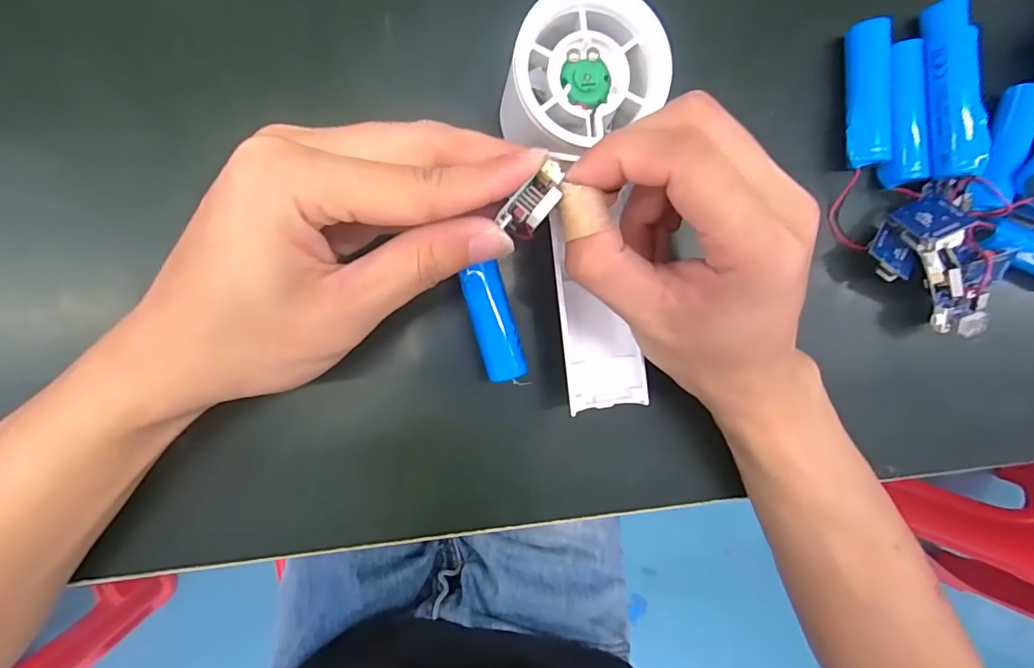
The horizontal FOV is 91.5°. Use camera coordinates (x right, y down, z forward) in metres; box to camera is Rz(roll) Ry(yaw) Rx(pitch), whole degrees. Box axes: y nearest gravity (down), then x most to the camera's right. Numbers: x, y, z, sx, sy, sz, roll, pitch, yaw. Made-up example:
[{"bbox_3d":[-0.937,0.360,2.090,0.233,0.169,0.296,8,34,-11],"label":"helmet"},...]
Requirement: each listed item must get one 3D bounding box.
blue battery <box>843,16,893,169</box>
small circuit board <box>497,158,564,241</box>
[{"bbox_3d":[0.169,-0.116,0.247,0.018,0.018,0.067,-5,96,-10],"label":"blue battery"},{"bbox_3d":[0.006,-0.046,0.169,0.012,0.009,0.027,38,79,-8],"label":"small circuit board"}]

